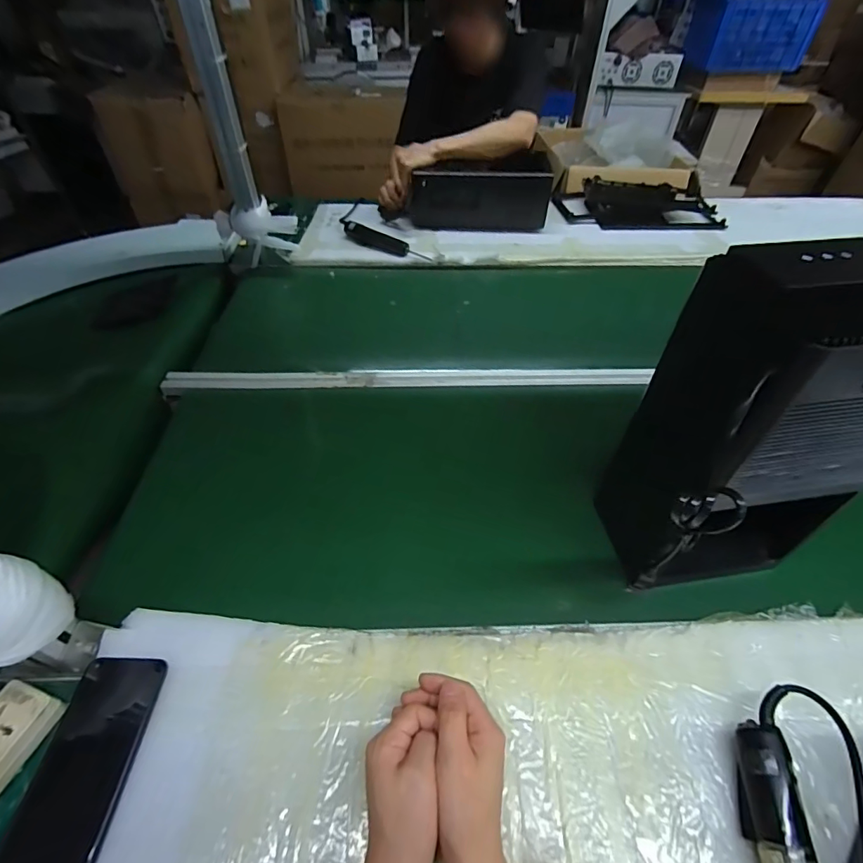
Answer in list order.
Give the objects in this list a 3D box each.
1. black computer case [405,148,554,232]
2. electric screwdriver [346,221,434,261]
[{"bbox_3d":[0.125,-0.635,1.184,0.349,0.144,0.126,4,47,3],"label":"black computer case"},{"bbox_3d":[-0.123,-0.461,1.100,0.262,0.039,0.043,30,53,25],"label":"electric screwdriver"}]

